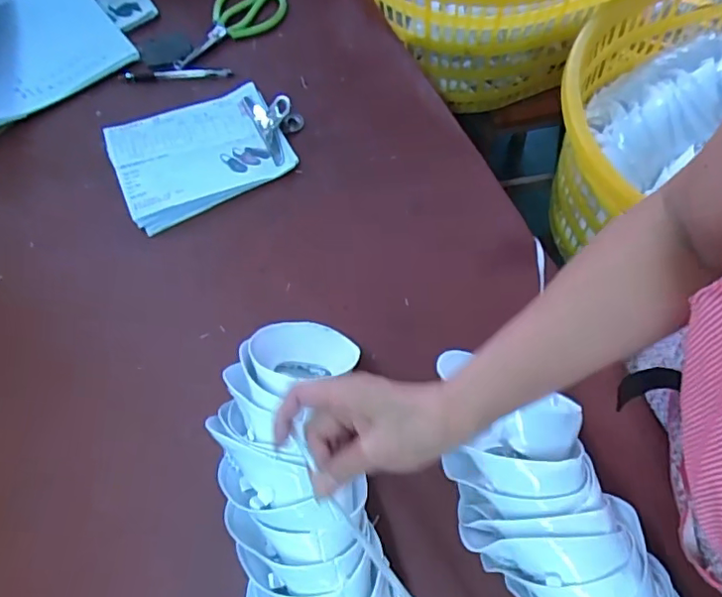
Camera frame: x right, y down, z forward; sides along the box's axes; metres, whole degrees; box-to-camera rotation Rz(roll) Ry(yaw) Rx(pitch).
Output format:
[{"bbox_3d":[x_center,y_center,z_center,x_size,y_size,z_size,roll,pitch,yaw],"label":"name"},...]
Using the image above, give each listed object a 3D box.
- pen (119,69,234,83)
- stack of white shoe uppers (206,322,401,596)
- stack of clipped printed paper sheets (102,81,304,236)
[{"bbox_3d":[-0.263,-0.317,0.796,0.159,0.012,0.014,-1,67,-1],"label":"pen"},{"bbox_3d":[-0.055,0.174,0.526,0.146,0.113,0.351,-7,67,-4],"label":"stack of white shoe uppers"},{"bbox_3d":[-0.199,-0.198,0.725,0.236,0.032,0.163,-24,69,-10],"label":"stack of clipped printed paper sheets"}]

